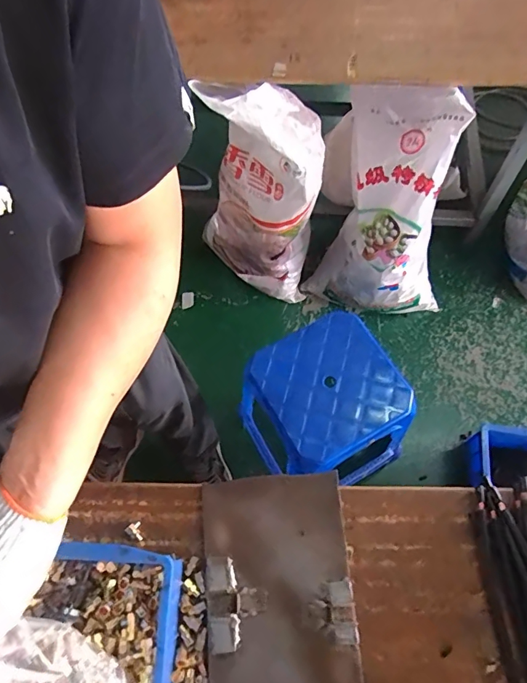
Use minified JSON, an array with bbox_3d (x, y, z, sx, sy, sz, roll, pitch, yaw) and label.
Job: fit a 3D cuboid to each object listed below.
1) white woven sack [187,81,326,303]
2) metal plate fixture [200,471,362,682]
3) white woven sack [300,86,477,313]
[{"bbox_3d":[-0.007,-0.378,1.260,0.313,0.666,0.189,5,65,5],"label":"white woven sack"},{"bbox_3d":[0.019,0.320,0.544,0.174,0.033,0.297,-6,64,0],"label":"metal plate fixture"},{"bbox_3d":[0.367,-0.357,1.266,0.411,0.668,0.316,24,68,13],"label":"white woven sack"}]

